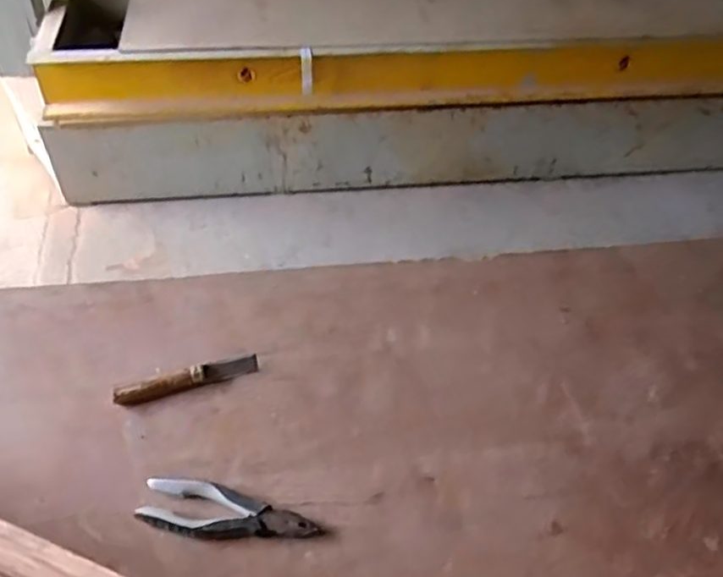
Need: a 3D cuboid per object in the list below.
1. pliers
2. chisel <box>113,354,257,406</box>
[{"bbox_3d":[-0.147,0.253,0.744,0.196,0.017,0.057,10,47,5],"label":"pliers"},{"bbox_3d":[-0.223,0.115,0.855,0.179,0.020,0.024,-14,49,-16],"label":"chisel"}]

